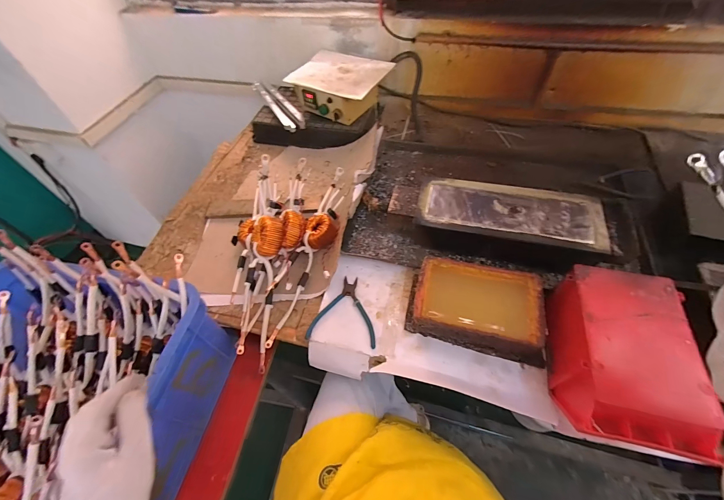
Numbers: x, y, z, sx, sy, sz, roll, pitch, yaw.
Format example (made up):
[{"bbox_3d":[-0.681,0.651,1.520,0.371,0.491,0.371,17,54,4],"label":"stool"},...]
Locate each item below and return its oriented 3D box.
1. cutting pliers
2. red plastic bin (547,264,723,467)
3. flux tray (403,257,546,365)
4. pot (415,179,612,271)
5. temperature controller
[{"bbox_3d":[-0.030,0.113,0.592,0.124,0.008,0.129,5,55,8],"label":"cutting pliers"},{"bbox_3d":[0.367,0.156,0.452,0.149,0.098,0.240,9,55,11],"label":"red plastic bin"},{"bbox_3d":[0.199,0.098,0.546,0.228,0.062,0.138,10,55,12],"label":"flux tray"},{"bbox_3d":[0.284,-0.051,0.636,0.340,0.087,0.163,6,55,9],"label":"pot"},{"bbox_3d":[-0.058,-0.465,0.892,0.239,0.090,0.193,24,59,20],"label":"temperature controller"}]

